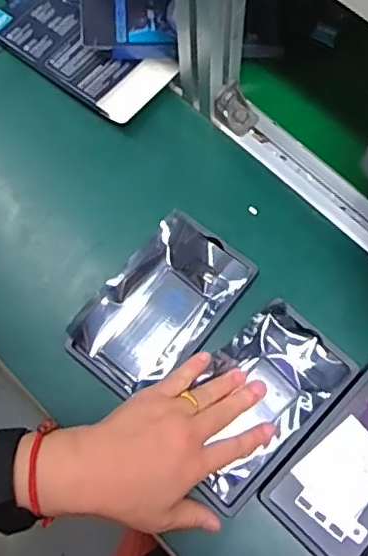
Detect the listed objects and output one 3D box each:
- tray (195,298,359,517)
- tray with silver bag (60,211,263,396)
[{"bbox_3d":[0.056,0.100,0.455,0.092,0.019,0.155,42,78,13],"label":"tray"},{"bbox_3d":[-0.020,0.025,0.482,0.093,0.020,0.155,39,78,13],"label":"tray with silver bag"}]

